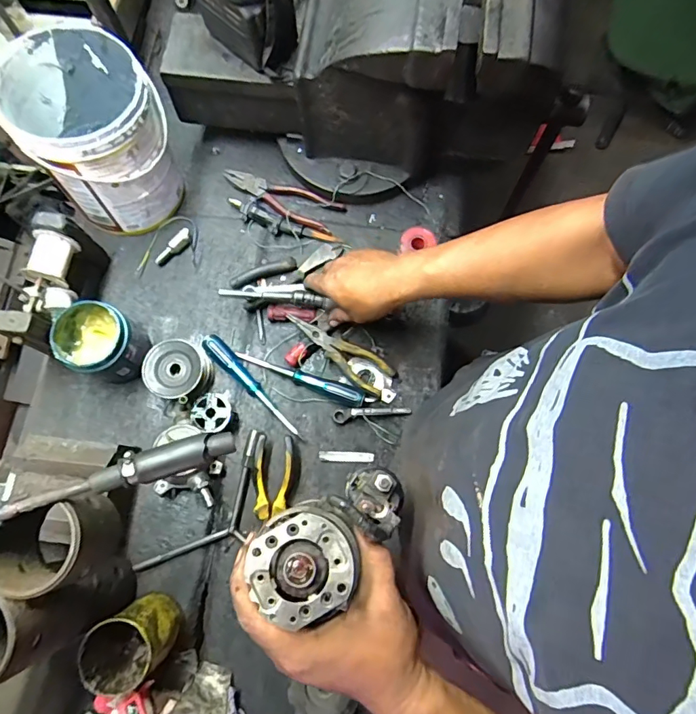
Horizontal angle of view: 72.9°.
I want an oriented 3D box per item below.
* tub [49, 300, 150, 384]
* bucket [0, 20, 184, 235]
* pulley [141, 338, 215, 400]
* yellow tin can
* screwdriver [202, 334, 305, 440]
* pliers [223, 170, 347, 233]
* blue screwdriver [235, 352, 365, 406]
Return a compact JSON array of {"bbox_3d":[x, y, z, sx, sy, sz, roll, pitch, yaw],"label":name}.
[{"bbox_3d":[-0.334,-0.017,0.651,0.101,0.100,0.095,16,77,4],"label":"tub"},{"bbox_3d":[-0.338,-0.307,0.657,0.168,0.198,0.177,-33,78,-8],"label":"bucket"},{"bbox_3d":[-0.239,0.020,0.670,0.083,0.051,0.083,0,76,0],"label":"pulley"},{"bbox_3d":[-0.254,0.337,0.561,0.079,0.114,0.097,40,80,9],"label":"yellow tin can"},{"bbox_3d":[-0.135,0.042,0.670,0.028,0.029,0.194,-44,80,-10],"label":"screwdriver"},{"bbox_3d":[-0.107,-0.250,0.742,0.199,0.014,0.056,22,77,5],"label":"pliers"},{"bbox_3d":[-0.069,0.029,0.674,0.192,0.020,0.026,19,77,5],"label":"blue screwdriver"}]

